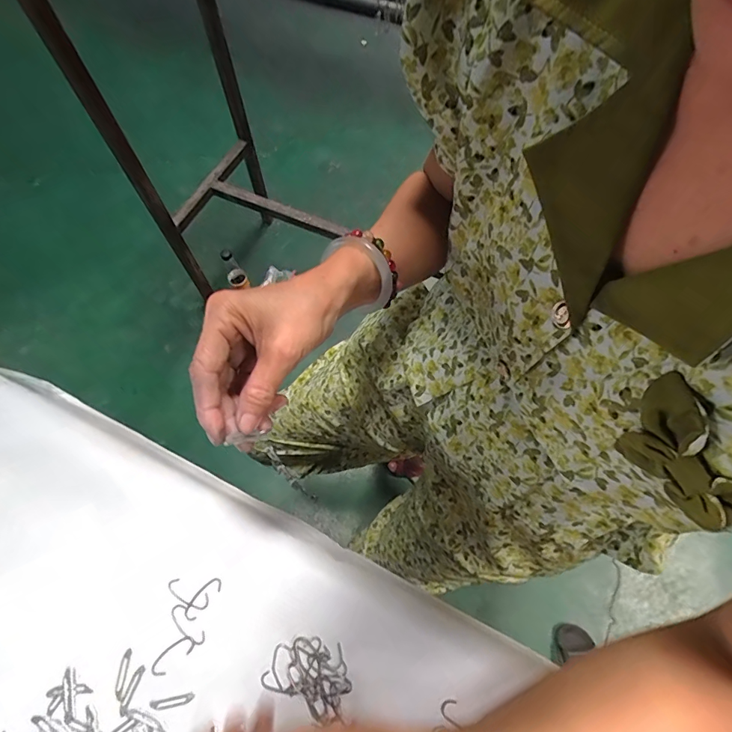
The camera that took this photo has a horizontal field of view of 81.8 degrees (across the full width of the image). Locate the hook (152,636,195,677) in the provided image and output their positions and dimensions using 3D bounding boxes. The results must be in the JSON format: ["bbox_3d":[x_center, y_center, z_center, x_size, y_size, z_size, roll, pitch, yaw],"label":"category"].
[{"bbox_3d":[-0.154,0.230,0.334,0.036,0.004,0.015,-38,72,-15],"label":"hook"}]

